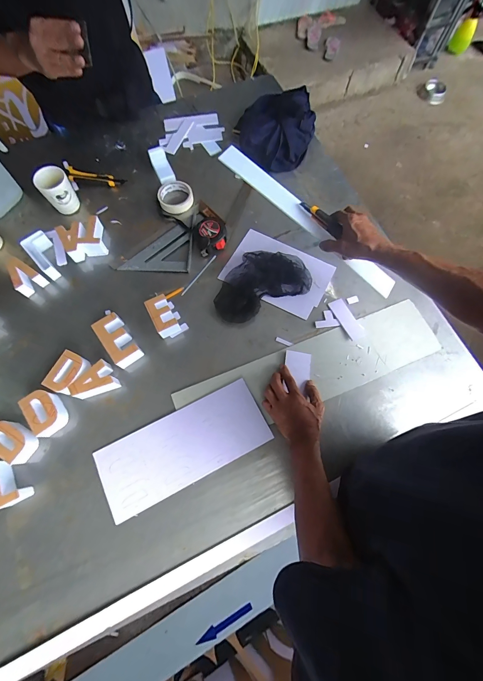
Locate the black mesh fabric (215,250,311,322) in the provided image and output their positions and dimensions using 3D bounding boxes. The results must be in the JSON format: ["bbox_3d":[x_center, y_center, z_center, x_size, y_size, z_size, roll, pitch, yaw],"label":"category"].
[{"bbox_3d":[0.043,-0.145,0.708,0.246,0.038,0.149,-25,73,-9],"label":"black mesh fabric"}]

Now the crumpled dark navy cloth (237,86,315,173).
[{"bbox_3d":[0.097,-0.607,0.829,0.205,0.100,0.210,24,72,7],"label":"crumpled dark navy cloth"}]

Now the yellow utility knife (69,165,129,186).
[{"bbox_3d":[-0.402,-0.444,0.807,0.162,0.017,0.044,13,71,3],"label":"yellow utility knife"}]

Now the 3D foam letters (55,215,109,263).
[{"bbox_3d":[-0.392,-0.253,0.732,0.102,0.051,0.088,-21,73,-8],"label":"3D foam letters"}]

